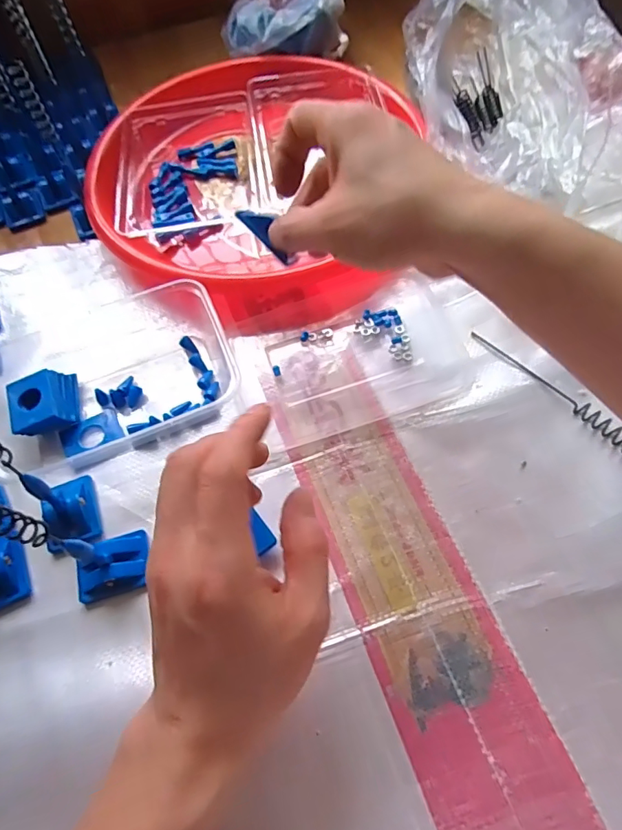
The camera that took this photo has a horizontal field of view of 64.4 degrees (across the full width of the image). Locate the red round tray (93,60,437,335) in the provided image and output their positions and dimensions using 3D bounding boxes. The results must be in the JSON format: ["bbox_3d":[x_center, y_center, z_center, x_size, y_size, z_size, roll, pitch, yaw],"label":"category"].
[{"bbox_3d":[-0.043,-0.209,0.432,0.288,0.037,0.293,-15,63,-4],"label":"red round tray"}]

